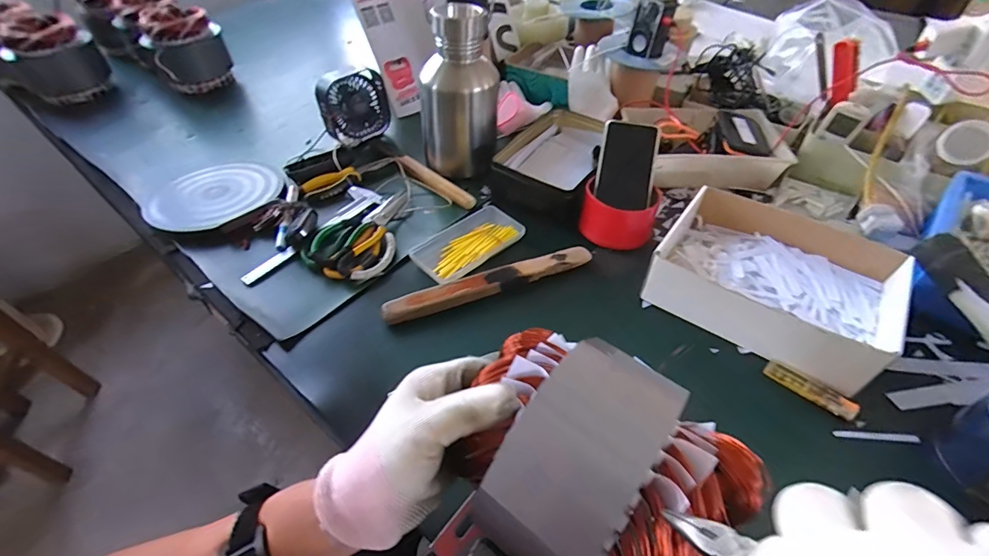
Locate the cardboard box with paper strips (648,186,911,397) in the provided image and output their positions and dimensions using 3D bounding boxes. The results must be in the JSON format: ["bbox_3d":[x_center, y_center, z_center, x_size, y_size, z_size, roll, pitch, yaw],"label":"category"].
[{"bbox_3d":[0.333,-0.001,0.534,0.247,0.072,0.197,28,54,24],"label":"cardboard box with paper strips"}]

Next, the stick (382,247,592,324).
[{"bbox_3d":[-0.004,0.004,0.562,0.271,0.026,0.026,-18,50,-15],"label":"stick"}]

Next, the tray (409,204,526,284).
[{"bbox_3d":[-0.035,-0.050,0.623,0.154,0.017,0.087,-35,56,-27],"label":"tray"}]

